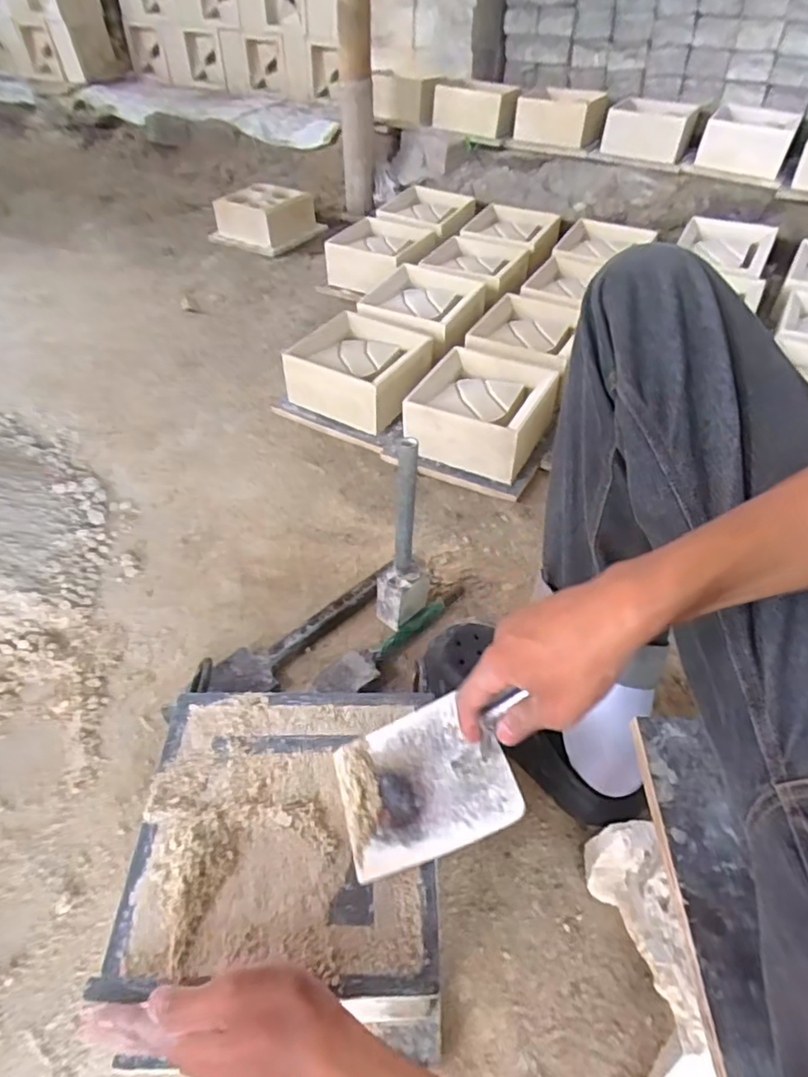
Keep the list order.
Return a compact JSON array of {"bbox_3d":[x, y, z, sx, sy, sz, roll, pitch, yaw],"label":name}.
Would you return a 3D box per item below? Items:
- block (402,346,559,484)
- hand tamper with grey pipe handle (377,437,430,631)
[{"bbox_3d":[0.130,-0.214,1.024,0.207,0.115,0.208,20,48,14],"label":"block"},{"bbox_3d":[0.000,0.009,0.695,0.052,0.264,0.058,36,56,27],"label":"hand tamper with grey pipe handle"}]

